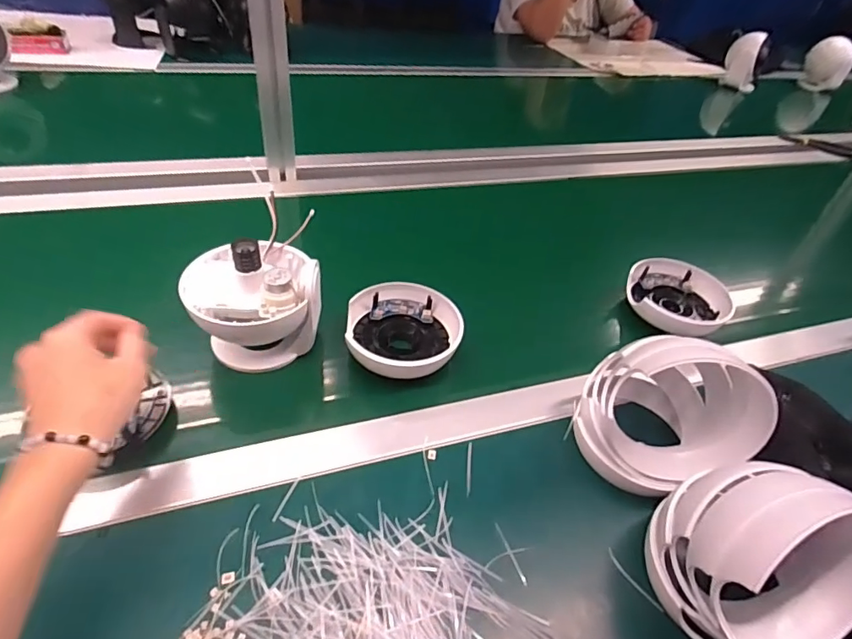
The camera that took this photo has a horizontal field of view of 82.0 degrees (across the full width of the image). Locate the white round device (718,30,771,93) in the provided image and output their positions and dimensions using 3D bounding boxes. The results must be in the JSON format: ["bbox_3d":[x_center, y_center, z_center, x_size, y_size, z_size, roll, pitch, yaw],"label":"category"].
[{"bbox_3d":[0.865,-0.700,1.332,0.095,0.132,0.084,24,45,15],"label":"white round device"}]

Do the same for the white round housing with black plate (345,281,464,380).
[{"bbox_3d":[-0.021,0.016,0.489,0.113,0.043,0.105,5,43,-5],"label":"white round housing with black plate"}]

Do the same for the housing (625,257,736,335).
[{"bbox_3d":[0.288,-0.021,0.573,0.121,0.037,0.114,5,43,-5],"label":"housing"}]

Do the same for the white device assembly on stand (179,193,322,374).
[{"bbox_3d":[-0.162,-0.025,0.465,0.119,0.113,0.119,-11,47,-20],"label":"white device assembly on stand"}]

